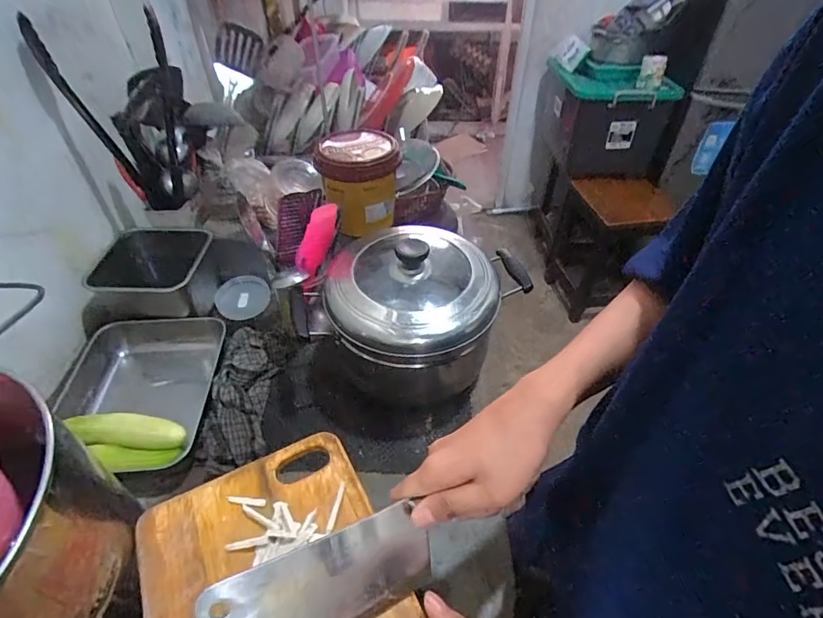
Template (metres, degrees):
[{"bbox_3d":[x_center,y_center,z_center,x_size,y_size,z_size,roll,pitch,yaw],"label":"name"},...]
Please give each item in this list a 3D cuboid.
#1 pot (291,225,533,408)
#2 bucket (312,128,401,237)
[{"bbox_3d":[0.000,-0.007,0.633,0.231,0.199,0.253,21,47,20],"label":"pot"},{"bbox_3d":[-0.083,-0.200,0.724,0.124,0.123,0.114,-8,44,-9],"label":"bucket"}]

